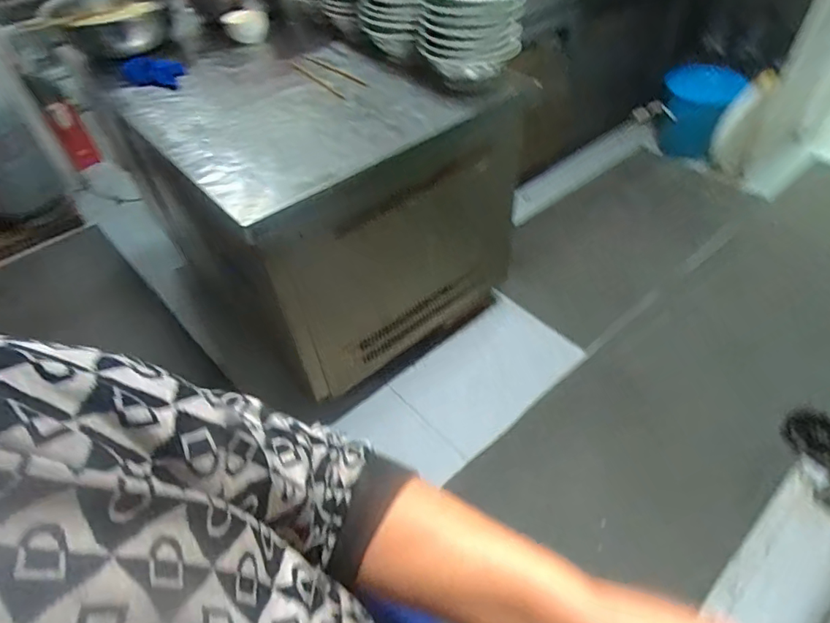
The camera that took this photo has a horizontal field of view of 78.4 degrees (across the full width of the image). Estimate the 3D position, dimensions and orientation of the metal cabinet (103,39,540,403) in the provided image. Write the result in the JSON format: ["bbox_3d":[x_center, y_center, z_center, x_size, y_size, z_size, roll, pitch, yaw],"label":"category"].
[{"bbox_3d":[-0.241,-0.292,1.426,0.712,0.670,0.782,-37,54,-26],"label":"metal cabinet"}]

